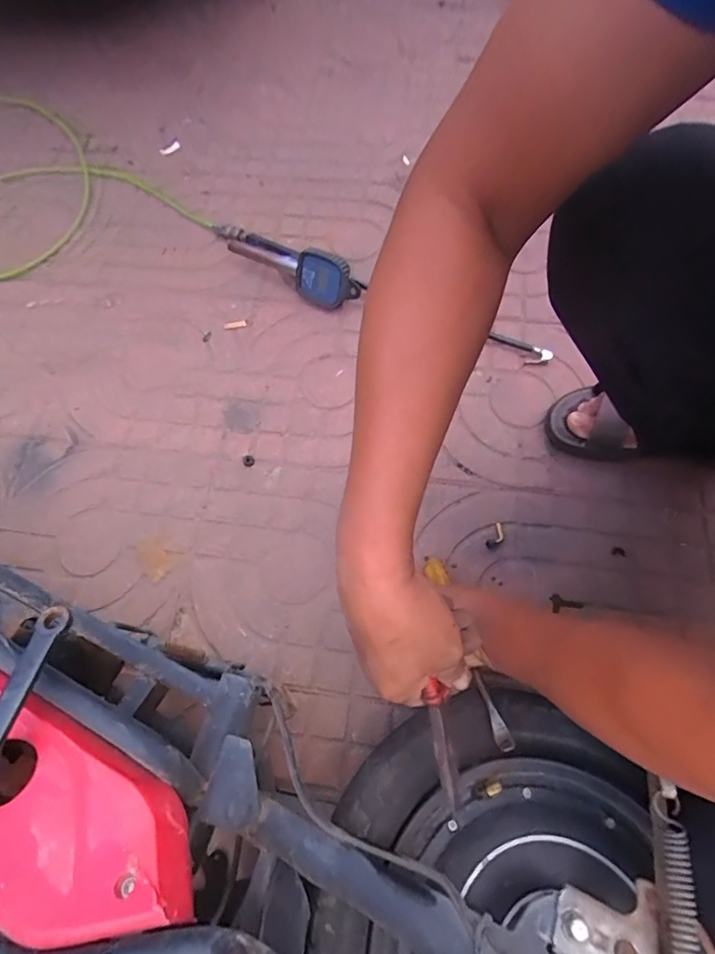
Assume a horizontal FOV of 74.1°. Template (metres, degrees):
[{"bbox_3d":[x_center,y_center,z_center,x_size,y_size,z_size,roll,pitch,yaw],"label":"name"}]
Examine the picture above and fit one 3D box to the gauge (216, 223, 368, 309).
[{"bbox_3d":[-0.140,-0.375,0.801,0.327,0.072,0.059,32,74,14],"label":"gauge"}]

